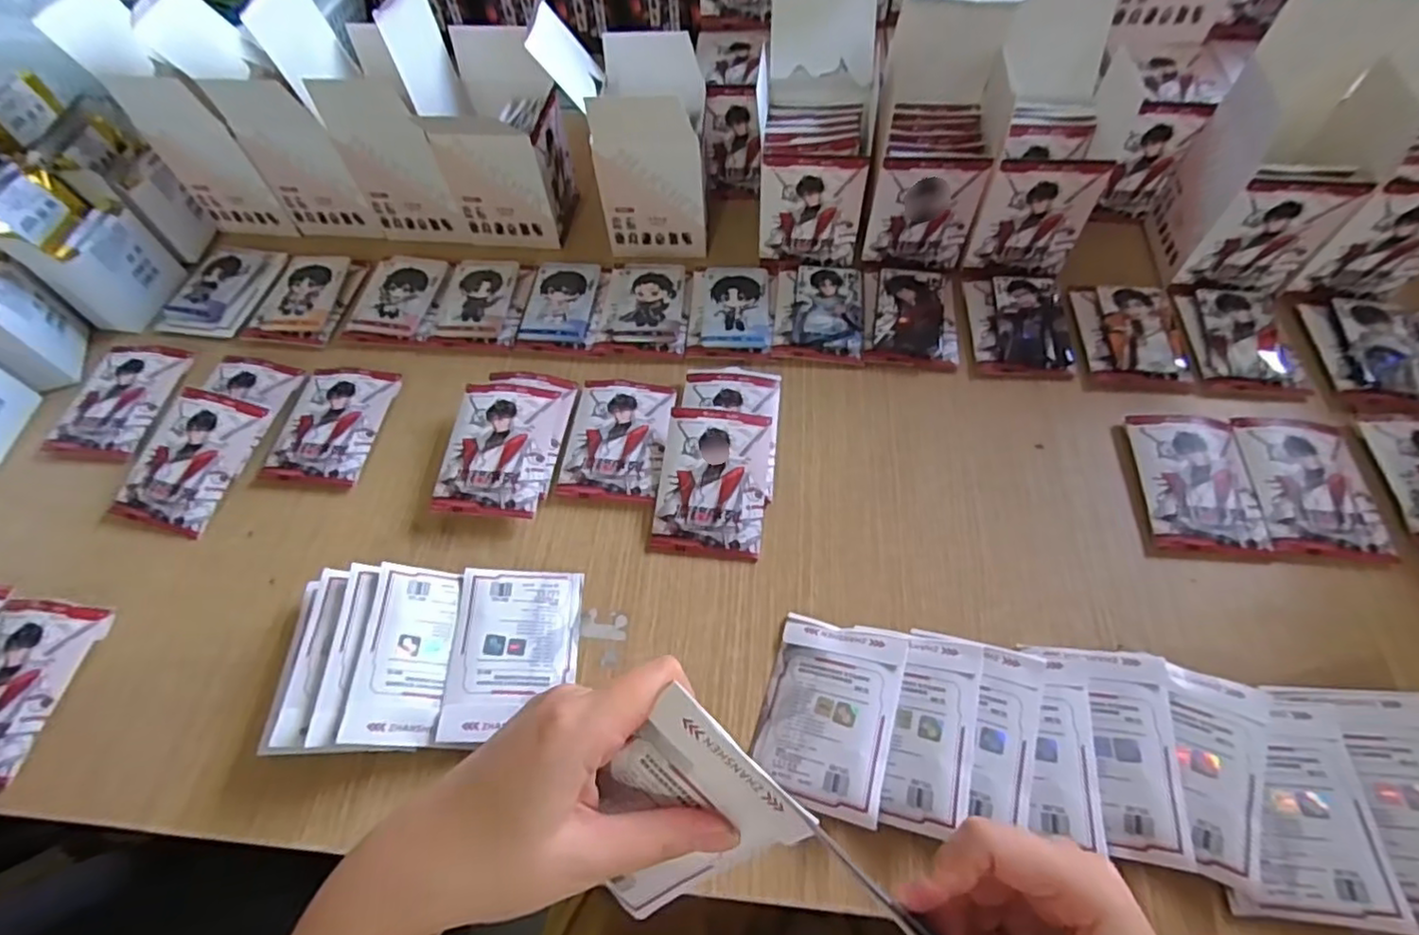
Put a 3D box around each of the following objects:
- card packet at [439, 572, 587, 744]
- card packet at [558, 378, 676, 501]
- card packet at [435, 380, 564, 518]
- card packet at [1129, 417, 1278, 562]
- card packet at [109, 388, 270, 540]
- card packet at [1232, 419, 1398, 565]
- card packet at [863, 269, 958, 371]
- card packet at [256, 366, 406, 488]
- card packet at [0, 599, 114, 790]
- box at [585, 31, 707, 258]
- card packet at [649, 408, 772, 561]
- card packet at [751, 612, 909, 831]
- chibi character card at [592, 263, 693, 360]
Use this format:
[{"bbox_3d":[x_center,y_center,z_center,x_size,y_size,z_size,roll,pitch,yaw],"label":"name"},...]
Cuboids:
[{"bbox_3d":[-0.116,0.109,0.386,0.073,0.005,0.100,5,56,-12],"label":"card packet"},{"bbox_3d":[-0.066,-0.022,0.472,0.071,0.008,0.096,5,60,6],"label":"card packet"},{"bbox_3d":[-0.151,-0.014,0.458,0.070,0.008,0.101,3,64,2],"label":"card packet"},{"bbox_3d":[0.329,0.009,0.433,0.071,0.010,0.105,5,60,6],"label":"card packet"},{"bbox_3d":[-0.378,-0.006,0.467,0.067,0.010,0.102,15,71,-1],"label":"card packet"},{"bbox_3d":[0.400,0.009,0.428,0.073,0.005,0.108,5,60,6],"label":"card packet"},{"bbox_3d":[0.163,-0.125,0.519,0.072,0.016,0.097,5,60,6],"label":"card packet"},{"bbox_3d":[-0.287,-0.035,0.490,0.073,0.008,0.102,5,60,6],"label":"card packet"},{"bbox_3d":[-0.431,0.134,0.392,0.074,0.014,0.105,6,60,6],"label":"card packet"},{"bbox_3d":[-0.046,-0.270,0.542,0.083,0.126,0.096,2,60,4],"label":"box"},{"bbox_3d":[0.003,0.009,0.440,0.072,0.006,0.102,6,72,4],"label":"card packet"},{"bbox_3d":[0.067,0.137,0.364,0.071,0.007,0.101,6,57,25],"label":"card packet"},{"bbox_3d":[-0.053,-0.136,0.531,0.073,0.010,0.090,4,60,5],"label":"chibi character card"}]

